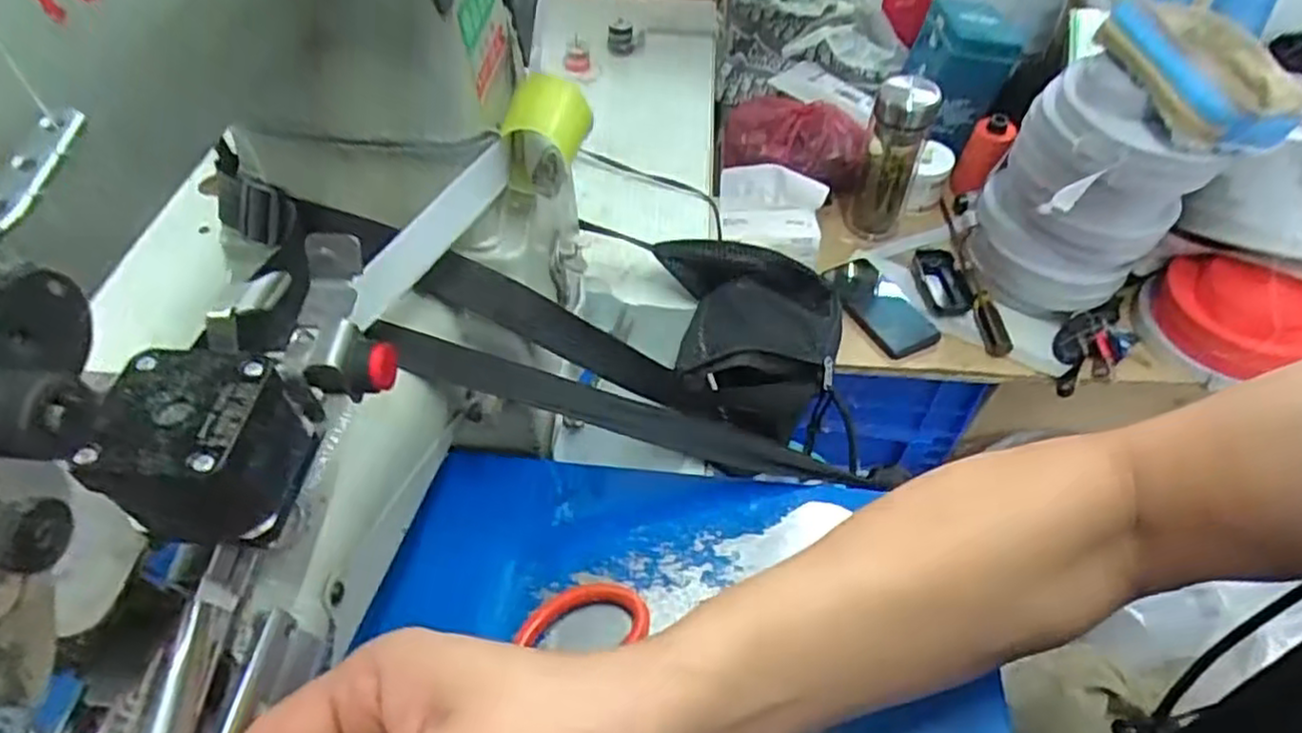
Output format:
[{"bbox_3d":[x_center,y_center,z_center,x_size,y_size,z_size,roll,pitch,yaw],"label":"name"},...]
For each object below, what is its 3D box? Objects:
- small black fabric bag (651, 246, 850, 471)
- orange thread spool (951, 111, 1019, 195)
[{"bbox_3d":[0.076,-0.036,0.518,0.126,0.066,0.159,-2,52,-1],"label":"small black fabric bag"},{"bbox_3d":[0.477,-0.302,1.053,0.052,0.105,0.058,24,56,19],"label":"orange thread spool"}]

